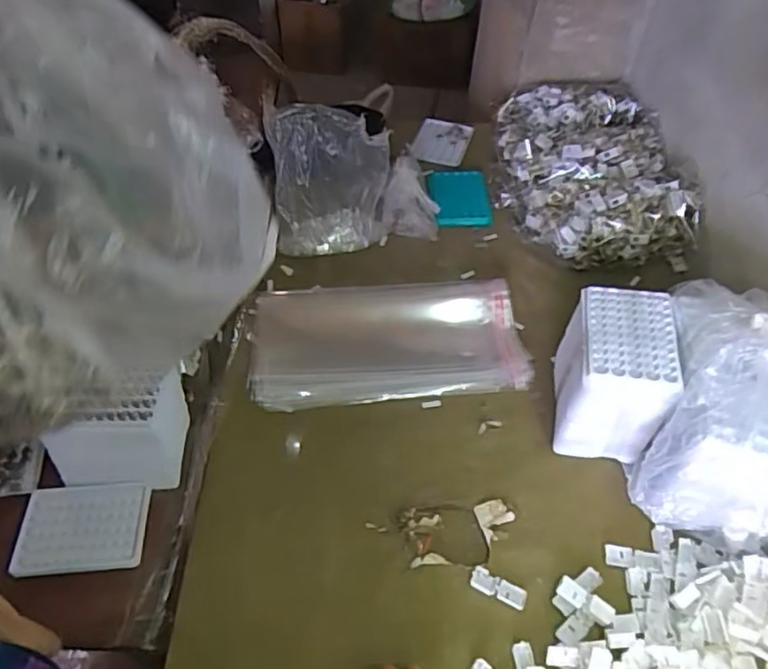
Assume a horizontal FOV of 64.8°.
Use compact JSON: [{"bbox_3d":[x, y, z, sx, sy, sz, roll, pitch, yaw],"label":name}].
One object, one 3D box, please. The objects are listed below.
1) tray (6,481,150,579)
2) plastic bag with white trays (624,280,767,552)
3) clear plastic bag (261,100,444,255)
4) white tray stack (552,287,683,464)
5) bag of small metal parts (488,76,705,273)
[{"bbox_3d":[-0.331,0.214,0.665,0.129,0.019,0.094,-4,50,-5],"label":"tray"},{"bbox_3d":[0.356,0.074,0.609,0.165,0.178,0.234,13,51,9],"label":"plastic bag with white trays"},{"bbox_3d":[-0.044,-0.228,0.882,0.235,0.206,0.054,-6,29,-6],"label":"clear plastic bag"},{"bbox_3d":[0.248,0.045,0.667,0.096,0.147,0.137,9,52,9],"label":"white tray stack"},{"bbox_3d":[0.311,-0.269,0.953,0.246,0.090,0.391,0,50,-1],"label":"bag of small metal parts"}]

